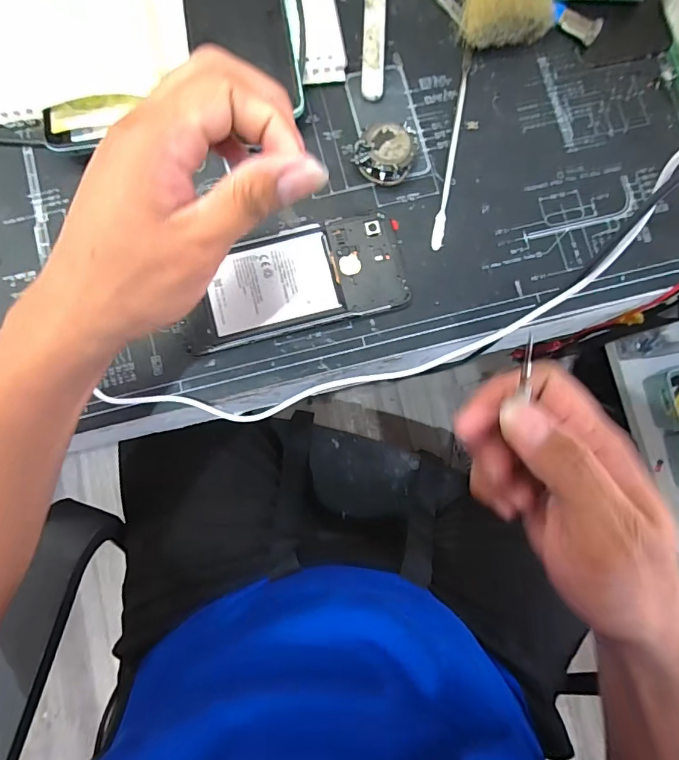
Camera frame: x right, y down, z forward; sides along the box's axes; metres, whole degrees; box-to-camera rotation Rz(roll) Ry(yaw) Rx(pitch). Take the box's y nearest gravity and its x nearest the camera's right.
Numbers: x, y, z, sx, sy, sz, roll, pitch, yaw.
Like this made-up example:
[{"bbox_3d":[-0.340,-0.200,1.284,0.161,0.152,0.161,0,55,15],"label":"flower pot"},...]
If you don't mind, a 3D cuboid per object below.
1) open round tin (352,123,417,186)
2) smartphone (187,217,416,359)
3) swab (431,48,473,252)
[{"bbox_3d":[0.031,-0.157,0.328,0.036,0.024,0.041,39,84,3],"label":"open round tin"},{"bbox_3d":[-0.033,-0.069,0.322,0.151,0.009,0.070,-14,84,-3],"label":"smartphone"},{"bbox_3d":[0.083,-0.170,0.338,0.008,0.004,0.155,10,83,-1],"label":"swab"}]

